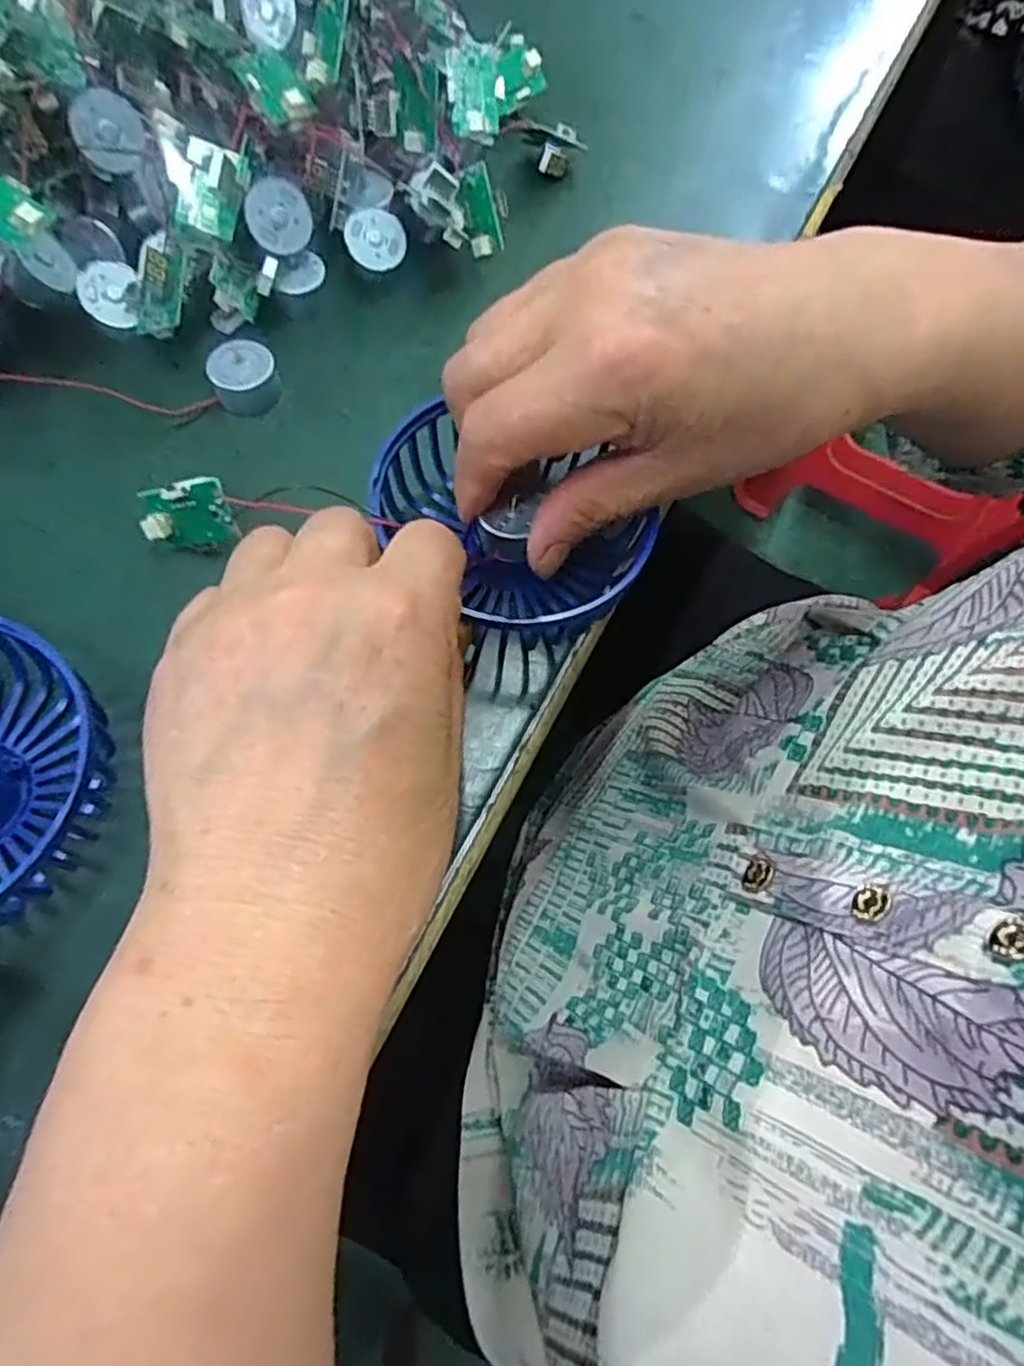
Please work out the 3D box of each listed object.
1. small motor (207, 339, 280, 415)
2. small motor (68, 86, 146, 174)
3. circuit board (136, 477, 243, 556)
[{"bbox_3d":[-0.099,-0.113,0.268,0.023,0.016,0.020,-19,69,-11],"label":"small motor"},{"bbox_3d":[-0.144,-0.198,0.258,0.023,0.023,0.012,-15,43,-14],"label":"small motor"},{"bbox_3d":[-0.106,-0.054,0.238,0.030,0.026,0.006,-5,38,9],"label":"circuit board"}]

